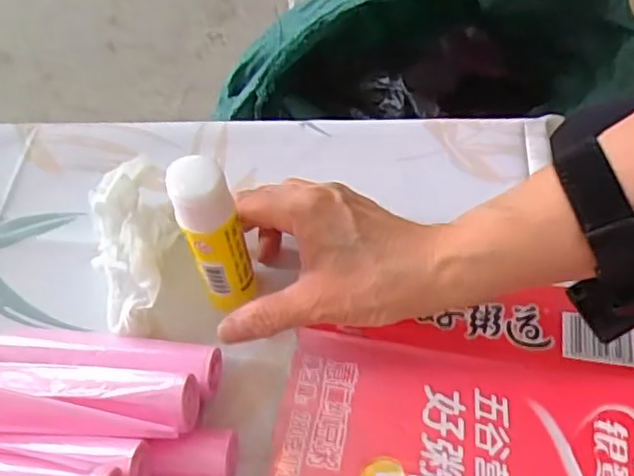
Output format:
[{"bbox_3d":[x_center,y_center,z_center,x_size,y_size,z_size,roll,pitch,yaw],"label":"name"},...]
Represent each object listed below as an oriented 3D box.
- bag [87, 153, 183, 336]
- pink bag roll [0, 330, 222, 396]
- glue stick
[{"bbox_3d":[-0.108,0.000,0.394,0.050,0.044,0.107,-16,56,-7],"label":"bag"},{"bbox_3d":[-0.113,0.066,0.363,0.124,0.024,0.025,6,56,8],"label":"pink bag roll"},{"bbox_3d":[-0.051,0.003,0.342,0.027,0.102,0.020,-24,51,-11],"label":"glue stick"}]

